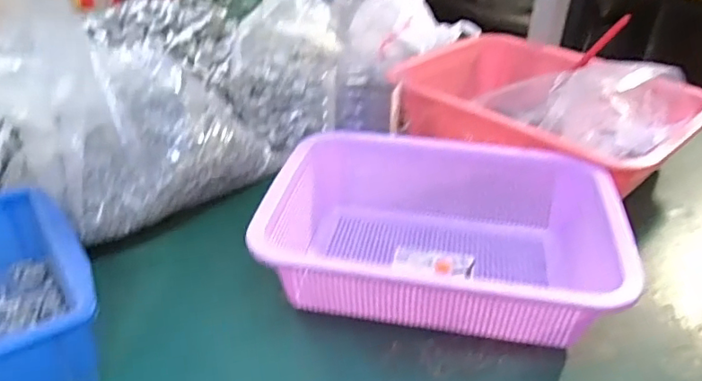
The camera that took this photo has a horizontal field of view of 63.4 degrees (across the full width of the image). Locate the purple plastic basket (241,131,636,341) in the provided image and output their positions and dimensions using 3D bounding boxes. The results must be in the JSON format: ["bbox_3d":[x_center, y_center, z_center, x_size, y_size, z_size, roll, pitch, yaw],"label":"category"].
[{"bbox_3d":[0.072,0.031,0.468,0.264,0.076,0.179,8,33,9],"label":"purple plastic basket"}]

